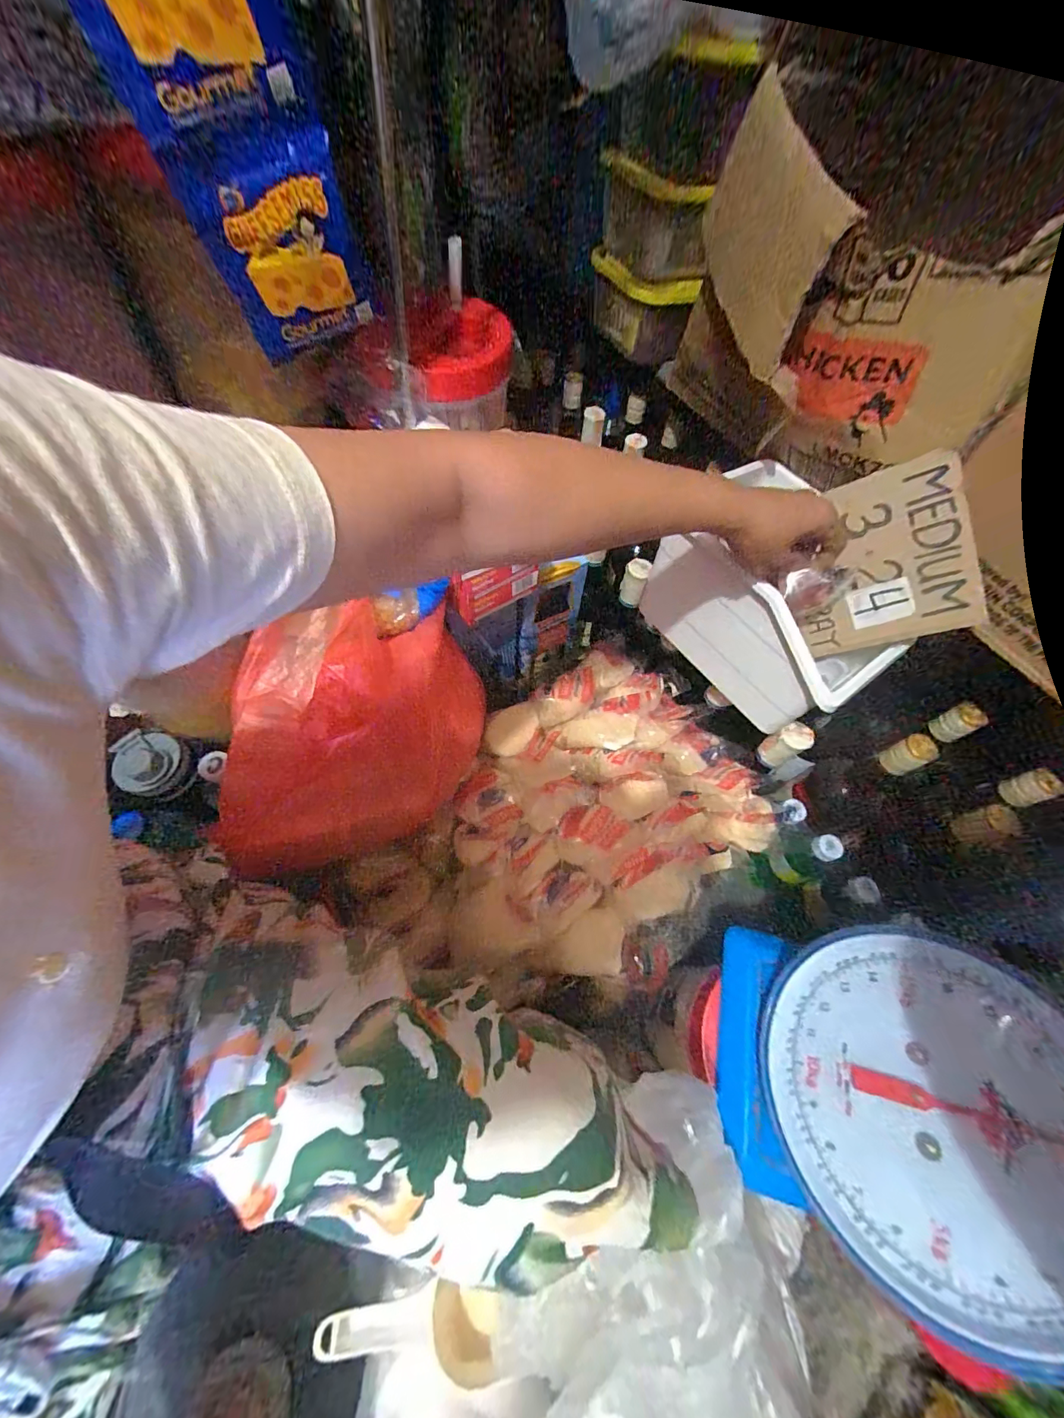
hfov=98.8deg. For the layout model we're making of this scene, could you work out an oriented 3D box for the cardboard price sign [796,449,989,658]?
[{"bbox_3d":[0.320,-0.134,0.421,0.011,0.129,0.151,-24,101,-52],"label":"cardboard price sign"}]

